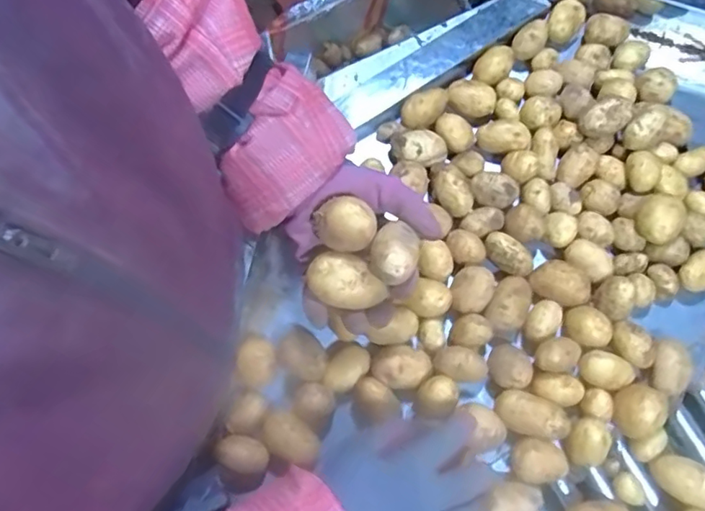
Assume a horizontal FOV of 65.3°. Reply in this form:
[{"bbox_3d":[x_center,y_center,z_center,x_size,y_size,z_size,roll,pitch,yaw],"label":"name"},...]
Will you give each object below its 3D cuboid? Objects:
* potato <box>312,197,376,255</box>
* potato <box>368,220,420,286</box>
[{"bbox_3d":[-0.004,-0.022,0.423,0.042,0.033,0.034,34,77,10],"label":"potato"},{"bbox_3d":[0.032,-0.003,0.410,0.036,0.027,0.045,29,76,9],"label":"potato"}]

